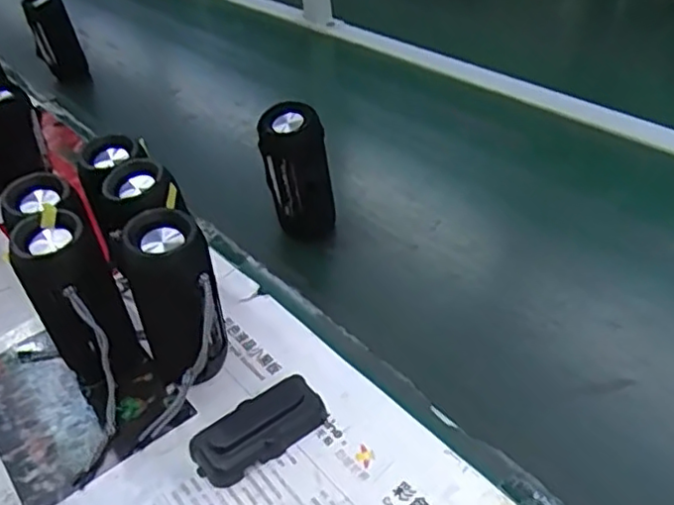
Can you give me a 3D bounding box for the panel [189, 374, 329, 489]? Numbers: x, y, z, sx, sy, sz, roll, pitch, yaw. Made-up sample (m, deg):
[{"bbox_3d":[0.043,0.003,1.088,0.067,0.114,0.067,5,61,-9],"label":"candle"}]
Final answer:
[{"bbox_3d":[-0.062,0.140,0.529,0.106,0.025,0.055,-28,42,-25],"label":"panel"}]

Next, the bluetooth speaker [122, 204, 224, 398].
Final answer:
[{"bbox_3d":[-0.131,0.047,0.554,0.064,0.159,0.067,-22,39,-18],"label":"bluetooth speaker"}]

